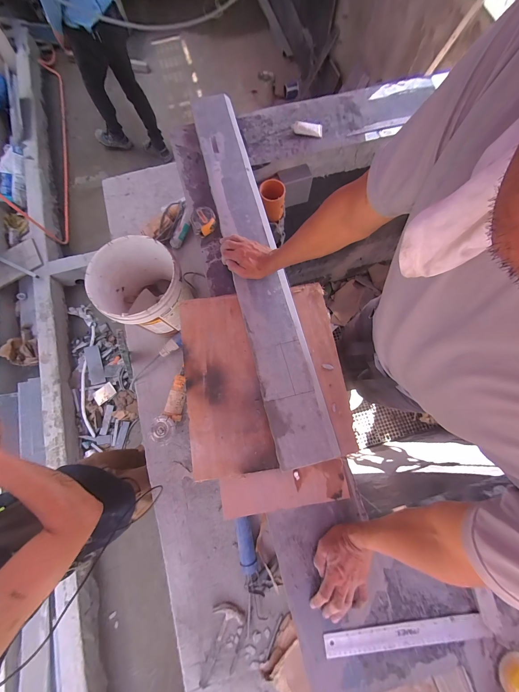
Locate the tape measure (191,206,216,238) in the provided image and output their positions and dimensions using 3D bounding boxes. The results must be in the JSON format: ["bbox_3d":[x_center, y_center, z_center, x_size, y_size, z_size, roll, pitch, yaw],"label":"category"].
[{"bbox_3d":[-0.159,-0.355,0.703,0.068,0.032,0.070,-14,77,-2],"label":"tape measure"}]

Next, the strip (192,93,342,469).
[{"bbox_3d":[-0.031,-0.314,0.709,0.141,0.026,1.155,-13,73,-5],"label":"strip"}]

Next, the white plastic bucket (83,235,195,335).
[{"bbox_3d":[-0.421,-0.198,0.958,0.287,0.289,0.296,0,77,1],"label":"white plastic bucket"}]

